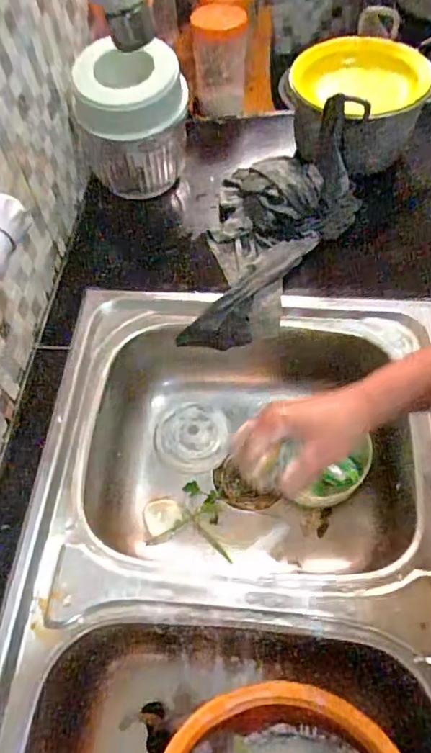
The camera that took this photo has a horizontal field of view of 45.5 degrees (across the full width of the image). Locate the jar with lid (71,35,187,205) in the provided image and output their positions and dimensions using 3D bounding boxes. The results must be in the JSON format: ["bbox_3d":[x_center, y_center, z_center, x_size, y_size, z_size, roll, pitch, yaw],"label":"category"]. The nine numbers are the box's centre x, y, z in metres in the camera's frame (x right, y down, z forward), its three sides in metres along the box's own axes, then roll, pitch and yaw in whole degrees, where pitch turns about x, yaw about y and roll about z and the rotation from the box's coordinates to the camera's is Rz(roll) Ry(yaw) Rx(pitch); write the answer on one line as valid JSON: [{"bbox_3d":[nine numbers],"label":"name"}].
[{"bbox_3d":[-0.123,-0.381,0.787,0.163,0.187,0.139,-4,59,2],"label":"jar with lid"}]

